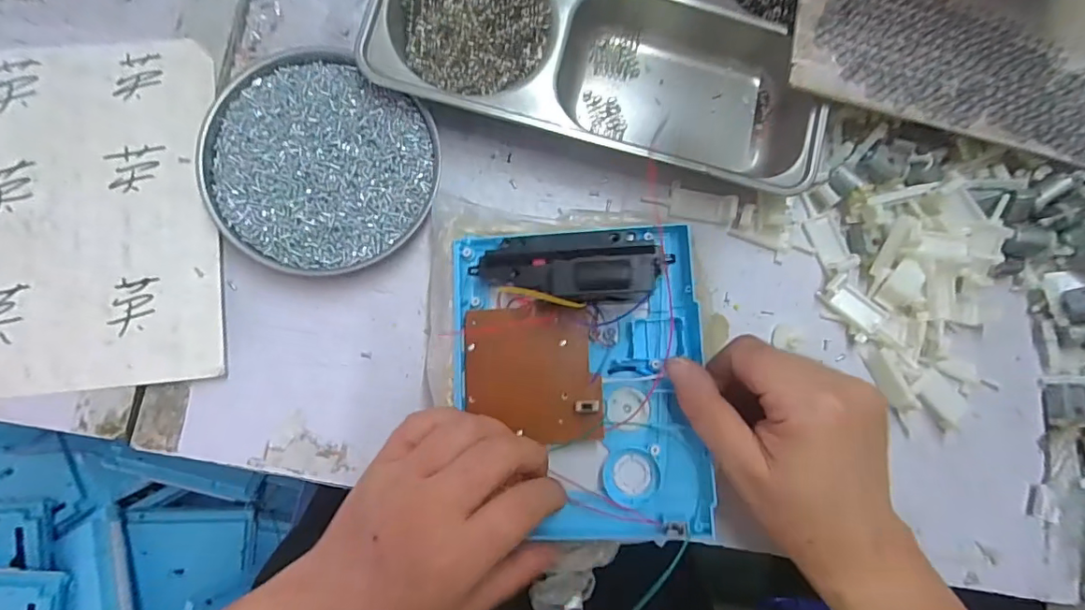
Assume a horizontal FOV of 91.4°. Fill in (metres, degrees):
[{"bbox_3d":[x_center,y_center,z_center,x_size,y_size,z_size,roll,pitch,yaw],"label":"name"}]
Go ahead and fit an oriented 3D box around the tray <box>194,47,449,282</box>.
[{"bbox_3d":[-0.135,-0.084,0.324,0.135,0.016,0.125,0,85,-4],"label":"tray"}]

